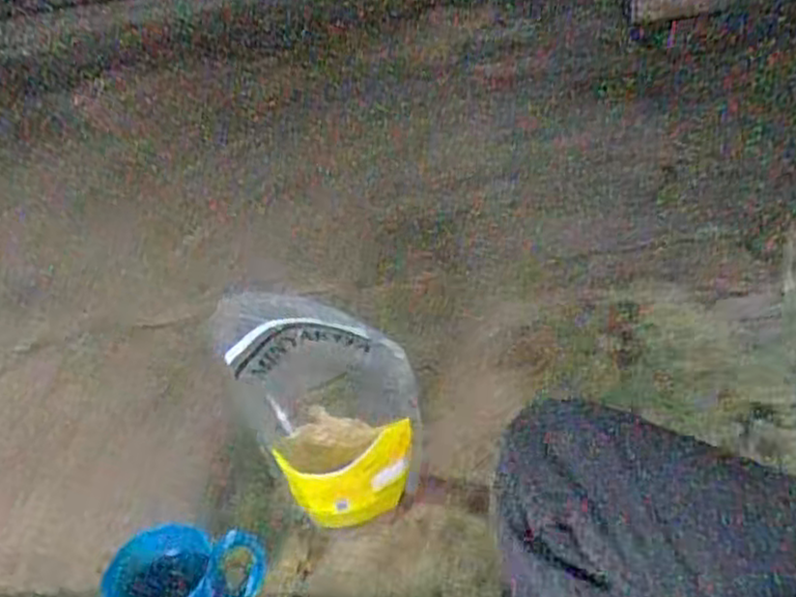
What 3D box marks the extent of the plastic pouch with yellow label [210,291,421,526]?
[{"bbox_3d":[-0.057,0.101,0.643,0.145,0.233,0.048,-6,35,5],"label":"plastic pouch with yellow label"}]

